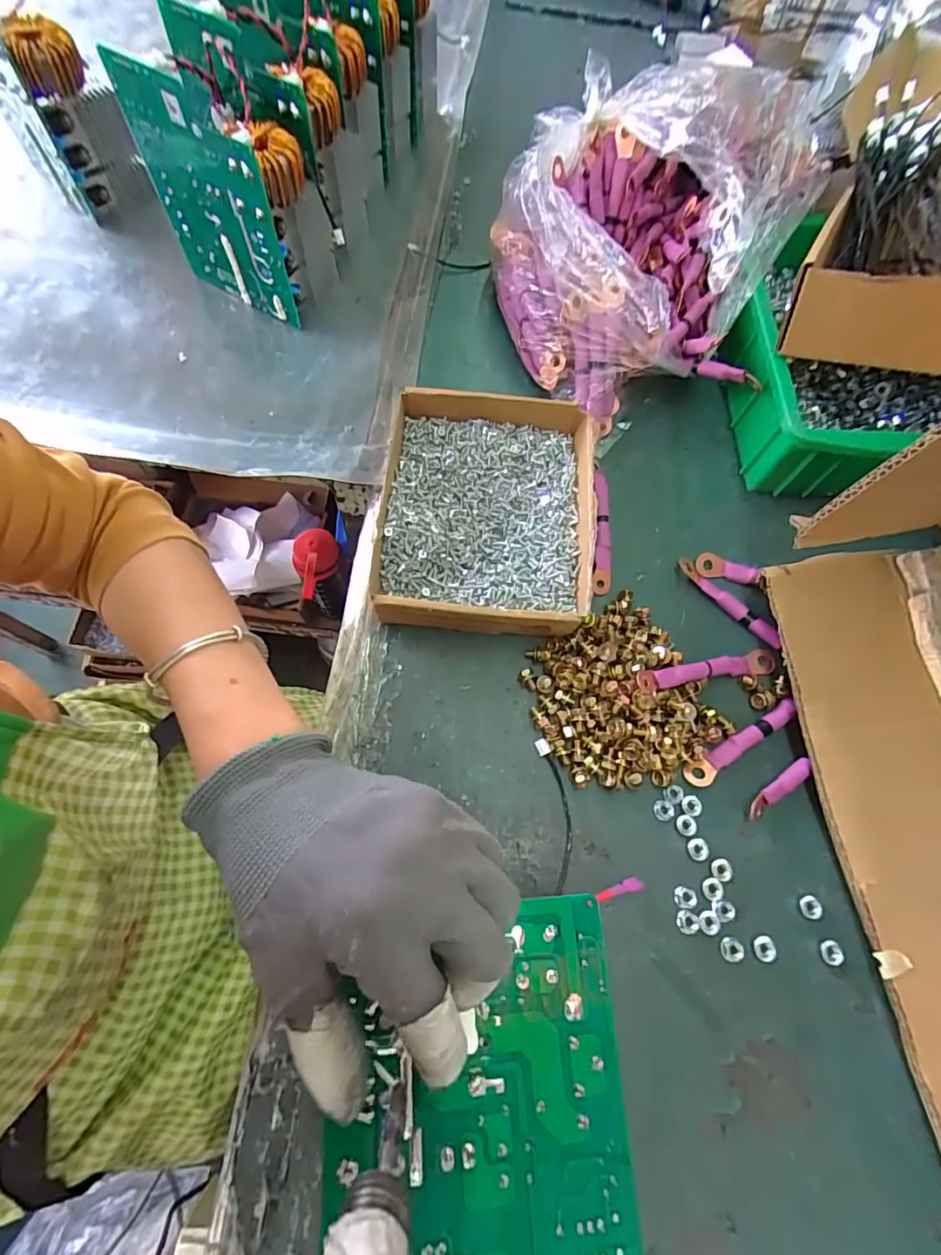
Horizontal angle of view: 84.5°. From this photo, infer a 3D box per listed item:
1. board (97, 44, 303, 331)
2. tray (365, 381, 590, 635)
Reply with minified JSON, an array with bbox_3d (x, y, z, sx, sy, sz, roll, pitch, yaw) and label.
[{"bbox_3d":[-0.188,-0.344,0.409,0.121,0.151,0.056,31,70,8],"label":"board"},{"bbox_3d":[0.012,-0.084,0.367,0.141,0.039,0.174,4,70,1],"label":"tray"}]

